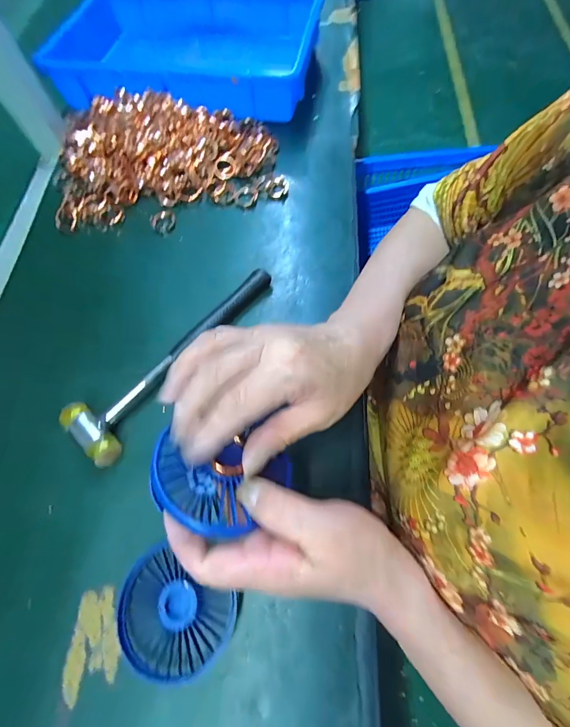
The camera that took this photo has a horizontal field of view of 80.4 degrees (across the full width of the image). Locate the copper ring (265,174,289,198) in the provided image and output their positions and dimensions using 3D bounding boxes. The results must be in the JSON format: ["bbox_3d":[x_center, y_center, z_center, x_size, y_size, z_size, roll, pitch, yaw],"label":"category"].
[{"bbox_3d":[-0.009,-0.220,0.419,0.028,0.008,0.026,-4,66,2],"label":"copper ring"}]

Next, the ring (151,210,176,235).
[{"bbox_3d":[-0.147,-0.171,0.407,0.029,0.004,0.036,-1,66,4],"label":"ring"}]

